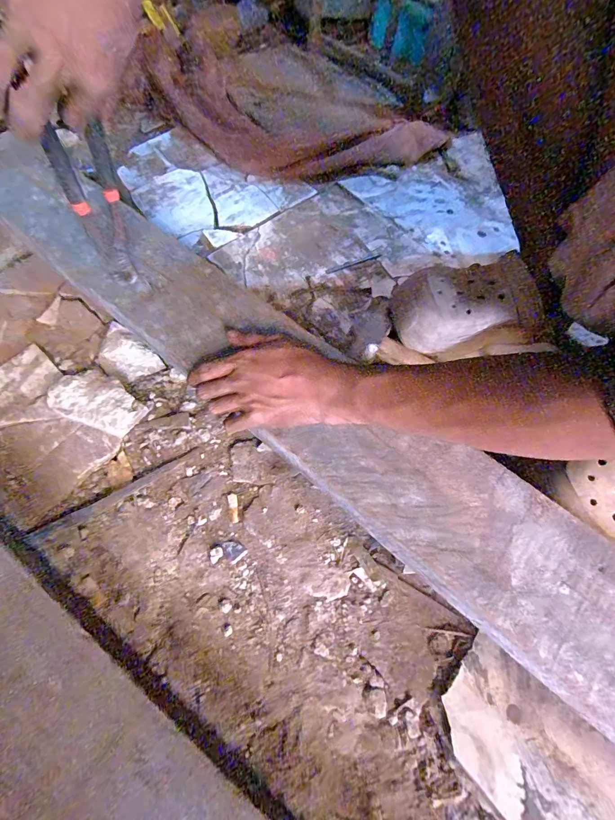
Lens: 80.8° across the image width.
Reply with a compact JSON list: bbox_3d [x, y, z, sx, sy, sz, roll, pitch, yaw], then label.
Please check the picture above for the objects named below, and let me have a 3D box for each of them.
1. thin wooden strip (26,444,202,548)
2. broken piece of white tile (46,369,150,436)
[{"bbox_3d":[-0.210,0.093,0.403,0.191,0.004,0.016,-28,70,-12],"label":"thin wooden strip"},{"bbox_3d":[-0.252,-0.007,0.435,0.101,0.032,0.065,31,70,12],"label":"broken piece of white tile"}]

